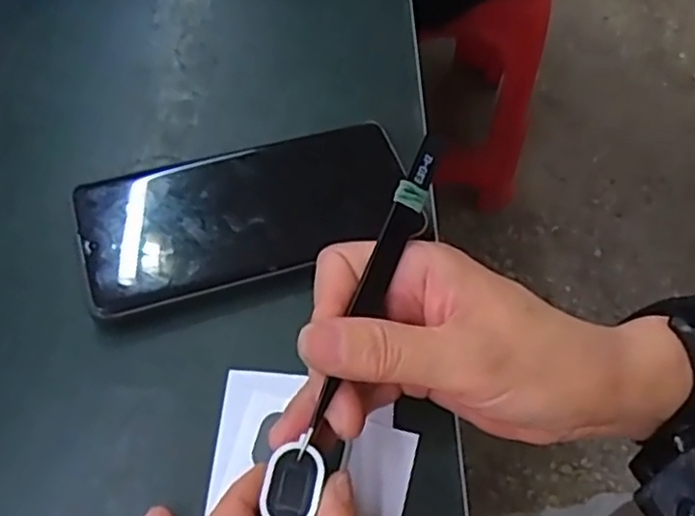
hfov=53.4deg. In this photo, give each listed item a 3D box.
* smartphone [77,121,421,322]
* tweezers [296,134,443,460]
[{"bbox_3d":[-0.046,-0.024,0.335,0.158,0.015,0.075,-15,62,-14],"label":"smartphone"},{"bbox_3d":[0.010,0.011,0.258,0.011,0.007,0.130,21,78,11],"label":"tweezers"}]

